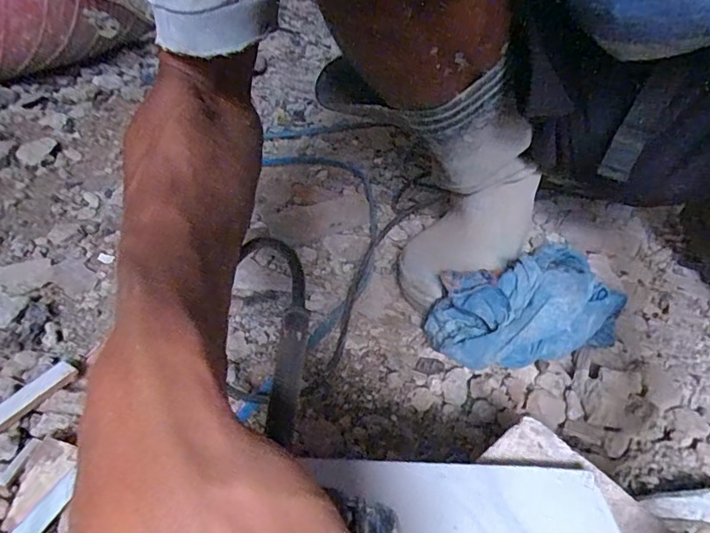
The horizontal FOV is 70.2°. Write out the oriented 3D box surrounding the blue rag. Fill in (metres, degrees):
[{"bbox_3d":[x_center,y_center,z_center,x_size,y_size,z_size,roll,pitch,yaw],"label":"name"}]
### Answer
[{"bbox_3d":[0.151,0.040,0.441,0.172,0.081,0.098,-15,42,-23],"label":"blue rag"}]

